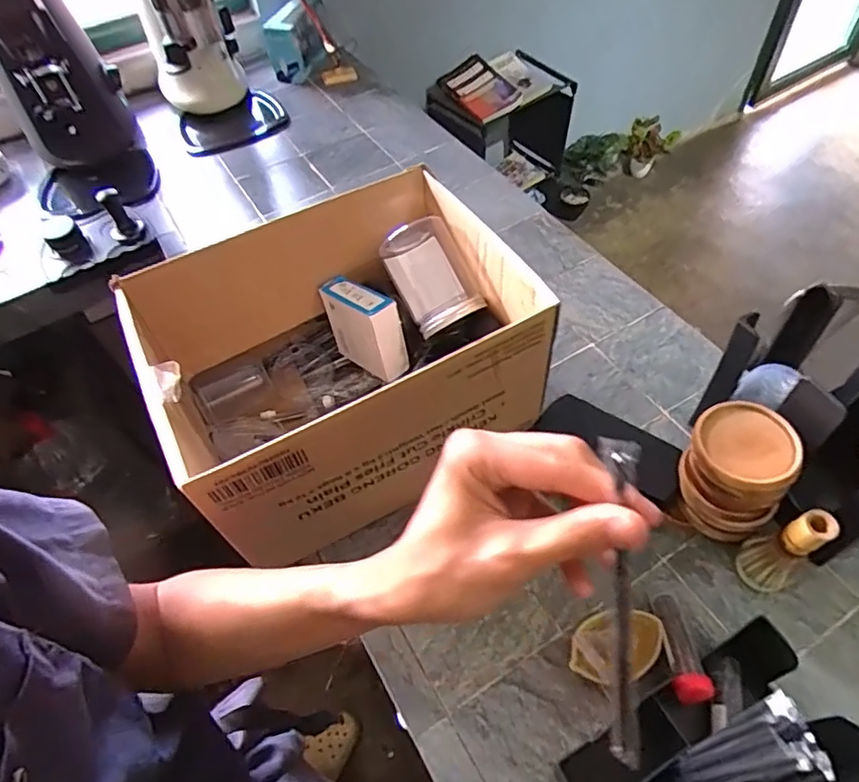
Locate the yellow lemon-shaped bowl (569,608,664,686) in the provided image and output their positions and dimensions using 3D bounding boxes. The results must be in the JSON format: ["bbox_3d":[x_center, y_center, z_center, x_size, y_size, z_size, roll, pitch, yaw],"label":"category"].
[{"bbox_3d":[0.190,0.268,0.596,0.104,0.039,0.066,-18,54,-11],"label":"yellow lemon-shaped bowl"}]

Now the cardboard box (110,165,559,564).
[{"bbox_3d":[-0.100,-0.028,0.701,0.385,0.249,0.295,-25,55,-16],"label":"cardboard box"}]

